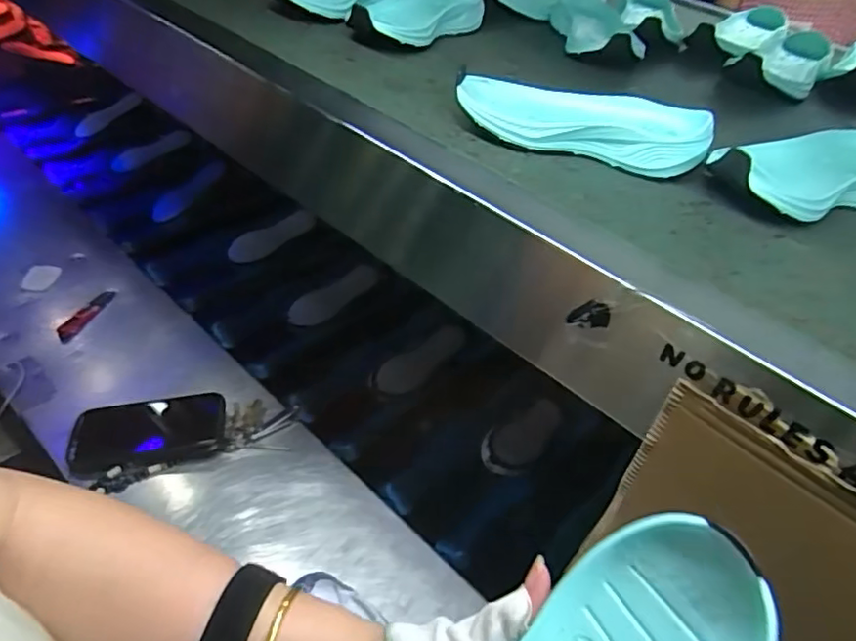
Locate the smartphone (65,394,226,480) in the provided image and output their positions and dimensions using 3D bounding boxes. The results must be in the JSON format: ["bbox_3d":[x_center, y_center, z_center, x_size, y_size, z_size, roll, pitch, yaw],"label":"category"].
[{"bbox_3d":[-0.328,0.134,0.683,0.168,0.012,0.090,-5,50,-11],"label":"smartphone"}]

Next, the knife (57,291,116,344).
[{"bbox_3d":[-0.489,-0.007,0.833,0.026,0.012,0.102,18,43,8],"label":"knife"}]

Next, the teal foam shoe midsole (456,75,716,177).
[{"bbox_3d":[0.119,-0.158,0.454,0.184,0.032,0.075,18,43,9],"label":"teal foam shoe midsole"}]

